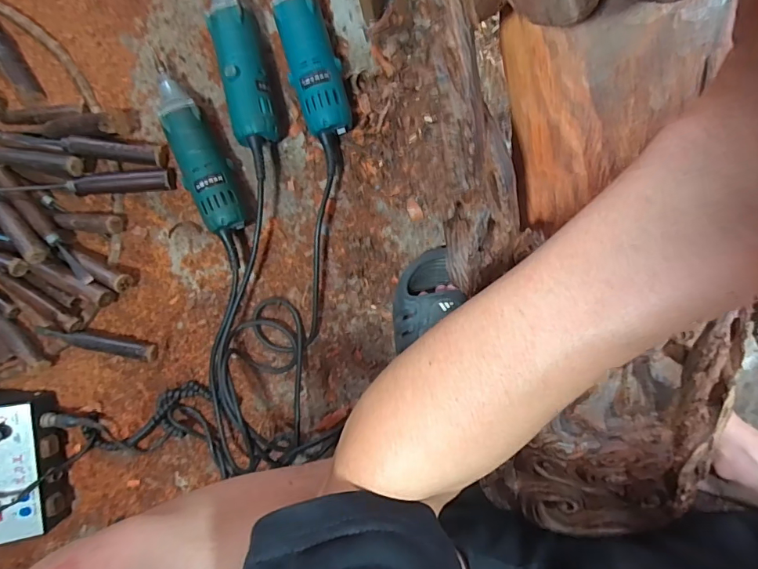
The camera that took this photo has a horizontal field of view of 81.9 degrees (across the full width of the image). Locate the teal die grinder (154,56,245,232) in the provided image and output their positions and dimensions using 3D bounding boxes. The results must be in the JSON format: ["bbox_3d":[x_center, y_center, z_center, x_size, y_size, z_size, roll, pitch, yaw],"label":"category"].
[{"bbox_3d":[-0.213,-0.162,0.516,0.050,0.059,0.208,-25,91,7],"label":"teal die grinder"}]

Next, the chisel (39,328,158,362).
[{"bbox_3d":[-0.359,0.075,0.556,0.153,0.025,0.021,10,95,5],"label":"chisel"}]

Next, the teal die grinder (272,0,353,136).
[{"bbox_3d":[-0.080,-0.275,0.494,0.056,0.053,0.217,-15,93,6],"label":"teal die grinder"}]

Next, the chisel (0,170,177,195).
[{"bbox_3d":[-0.406,-0.121,0.536,0.300,0.029,0.024,-2,94,6],"label":"chisel"}]

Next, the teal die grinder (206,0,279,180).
[{"bbox_3d":[-0.151,-0.245,0.501,0.051,0.060,0.238,-10,93,6],"label":"teal die grinder"}]

